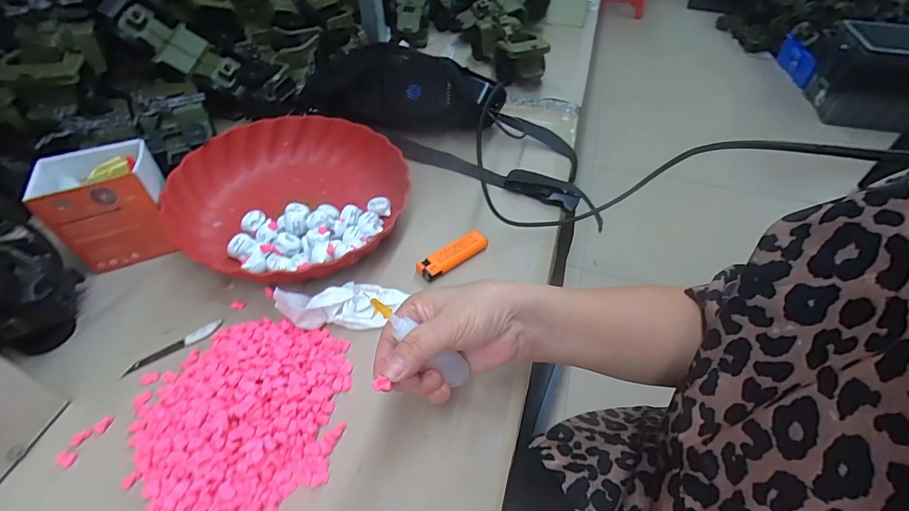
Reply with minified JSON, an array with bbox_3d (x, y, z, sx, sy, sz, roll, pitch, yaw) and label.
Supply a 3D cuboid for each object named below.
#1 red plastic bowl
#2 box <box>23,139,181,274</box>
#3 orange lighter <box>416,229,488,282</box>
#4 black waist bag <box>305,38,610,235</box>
[{"bbox_3d":[-0.179,-0.071,0.464,0.217,0.056,0.220,0,49,0],"label":"red plastic bowl"},{"bbox_3d":[-0.341,-0.048,0.411,0.092,0.092,0.069,-17,51,-14],"label":"box"},{"bbox_3d":[-0.001,0.000,0.426,0.081,0.010,0.023,-31,56,-24],"label":"orange lighter"},{"bbox_3d":[-0.003,-0.193,0.543,0.375,0.104,0.130,21,52,17],"label":"black waist bag"}]

